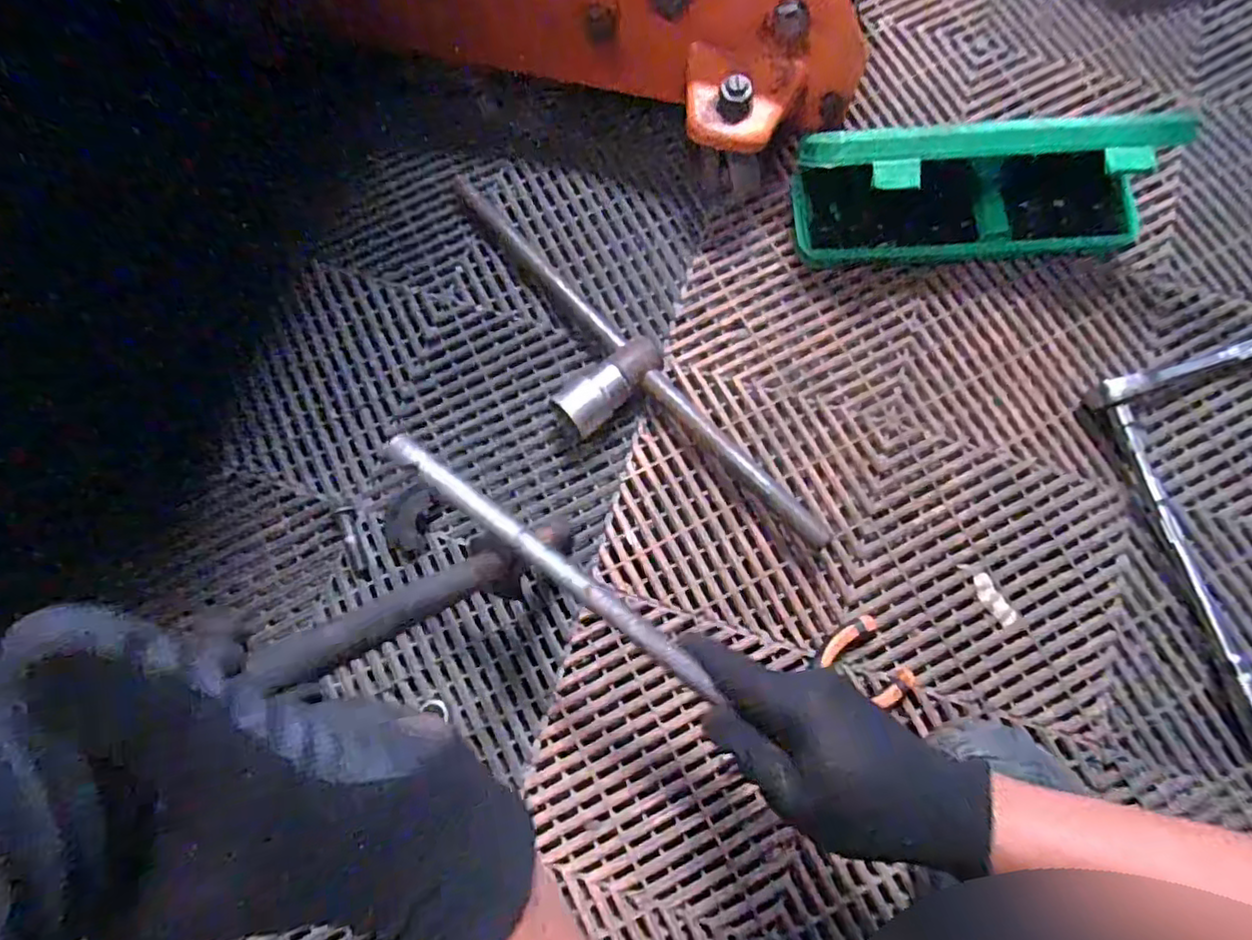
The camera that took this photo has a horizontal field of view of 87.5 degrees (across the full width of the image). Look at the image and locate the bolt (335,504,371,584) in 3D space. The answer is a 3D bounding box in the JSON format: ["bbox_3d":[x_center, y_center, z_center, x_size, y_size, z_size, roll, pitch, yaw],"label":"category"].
[{"bbox_3d":[-0.221,0.059,0.533,0.013,0.010,0.065,-23,77,-4],"label":"bolt"}]

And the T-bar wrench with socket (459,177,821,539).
[{"bbox_3d":[-0.026,-0.085,0.547,0.099,0.045,0.445,-43,79,-9],"label":"T-bar wrench with socket"}]

